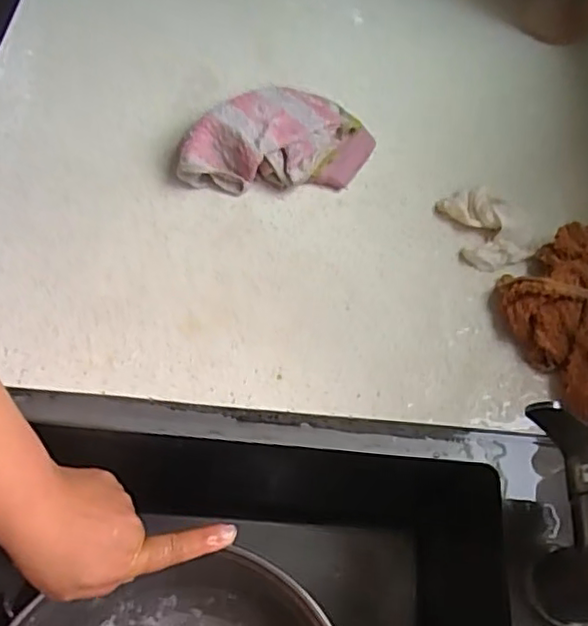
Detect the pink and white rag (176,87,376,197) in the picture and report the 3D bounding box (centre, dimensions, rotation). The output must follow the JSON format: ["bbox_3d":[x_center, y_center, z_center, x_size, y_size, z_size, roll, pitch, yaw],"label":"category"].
[{"bbox_3d":[-0.012,-0.152,0.533,0.156,0.041,0.119,12,62,3],"label":"pink and white rag"}]

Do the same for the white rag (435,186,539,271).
[{"bbox_3d":[0.163,-0.073,0.513,0.066,0.025,0.070,-13,64,-10],"label":"white rag"}]

